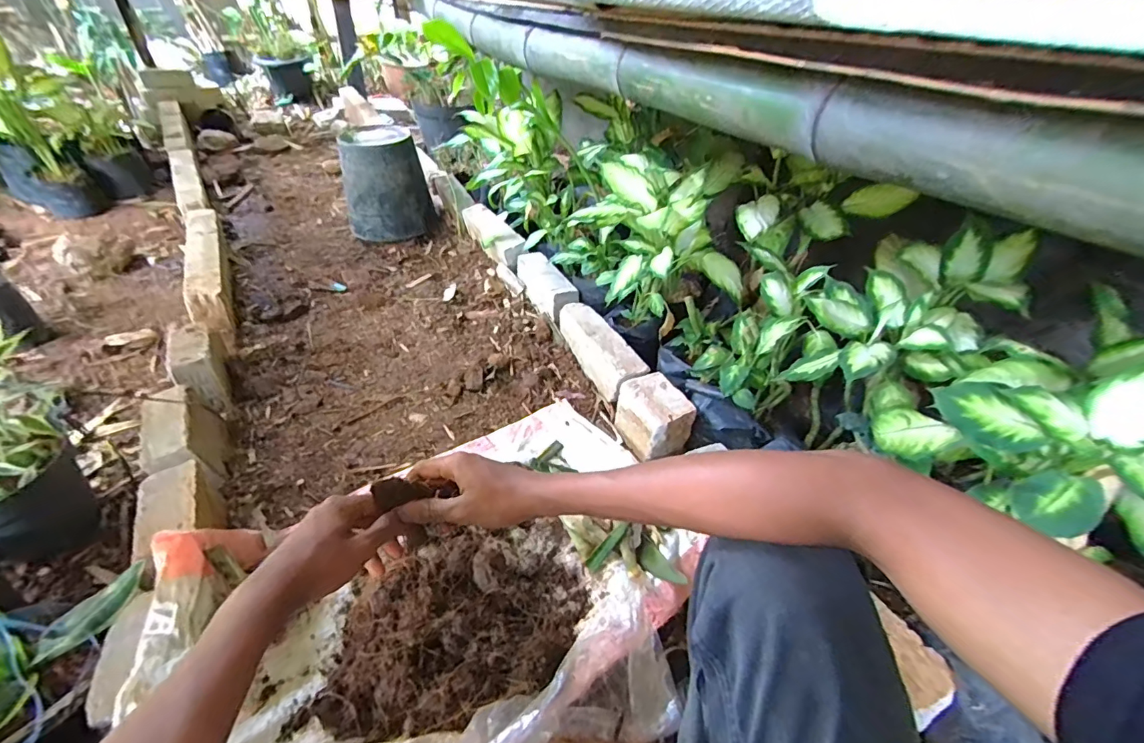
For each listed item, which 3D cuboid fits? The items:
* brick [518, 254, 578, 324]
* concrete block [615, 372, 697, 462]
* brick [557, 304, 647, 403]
[{"bbox_3d":[-0.070,-0.243,1.367,0.082,0.096,0.261,-16,46,-23],"label":"brick"},{"bbox_3d":[0.173,0.096,1.005,0.111,0.119,0.144,-12,45,-19],"label":"concrete block"},{"bbox_3d":[0.066,-0.053,1.166,0.071,0.113,0.307,-16,46,-23],"label":"brick"}]

